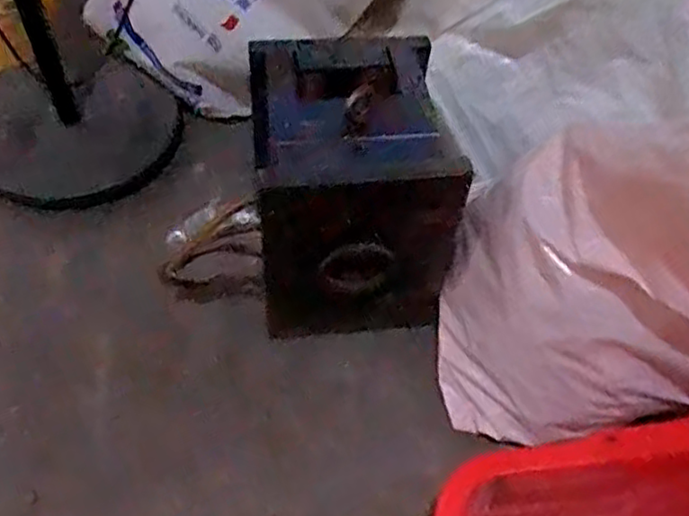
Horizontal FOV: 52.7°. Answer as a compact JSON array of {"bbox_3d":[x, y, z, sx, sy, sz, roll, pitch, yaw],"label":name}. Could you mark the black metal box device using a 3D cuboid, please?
[{"bbox_3d":[0.001,-0.089,0.944,0.249,0.318,0.274,-6,55,-9],"label":"black metal box device"}]

